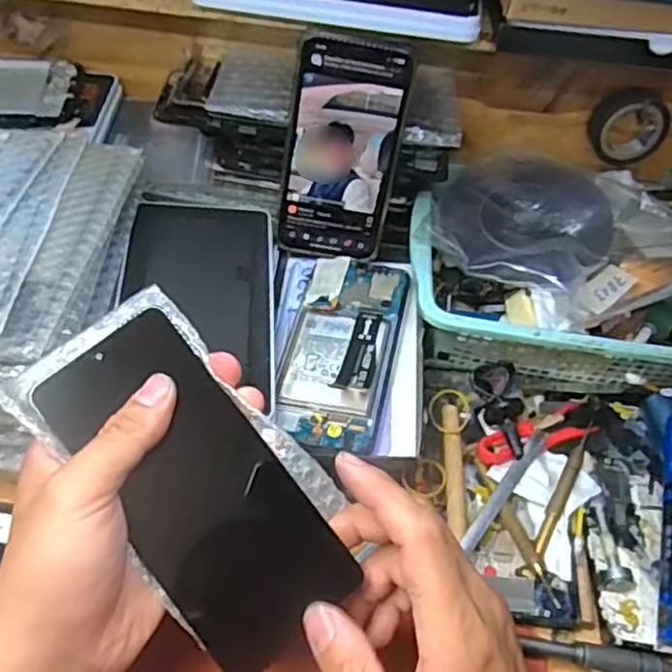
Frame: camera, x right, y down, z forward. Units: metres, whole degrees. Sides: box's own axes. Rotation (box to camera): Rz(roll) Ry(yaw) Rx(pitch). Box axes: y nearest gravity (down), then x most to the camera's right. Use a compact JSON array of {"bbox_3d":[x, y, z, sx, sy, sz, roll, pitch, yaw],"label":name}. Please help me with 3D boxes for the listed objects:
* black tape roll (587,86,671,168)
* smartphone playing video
[{"bbox_3d":[0.225,-0.161,0.531,0.051,0.055,0.029,0,48,-6],"label":"black tape roll"},{"bbox_3d":[0.004,-0.124,0.472,0.073,0.151,0.006,9,31,-5],"label":"smartphone playing video"}]

